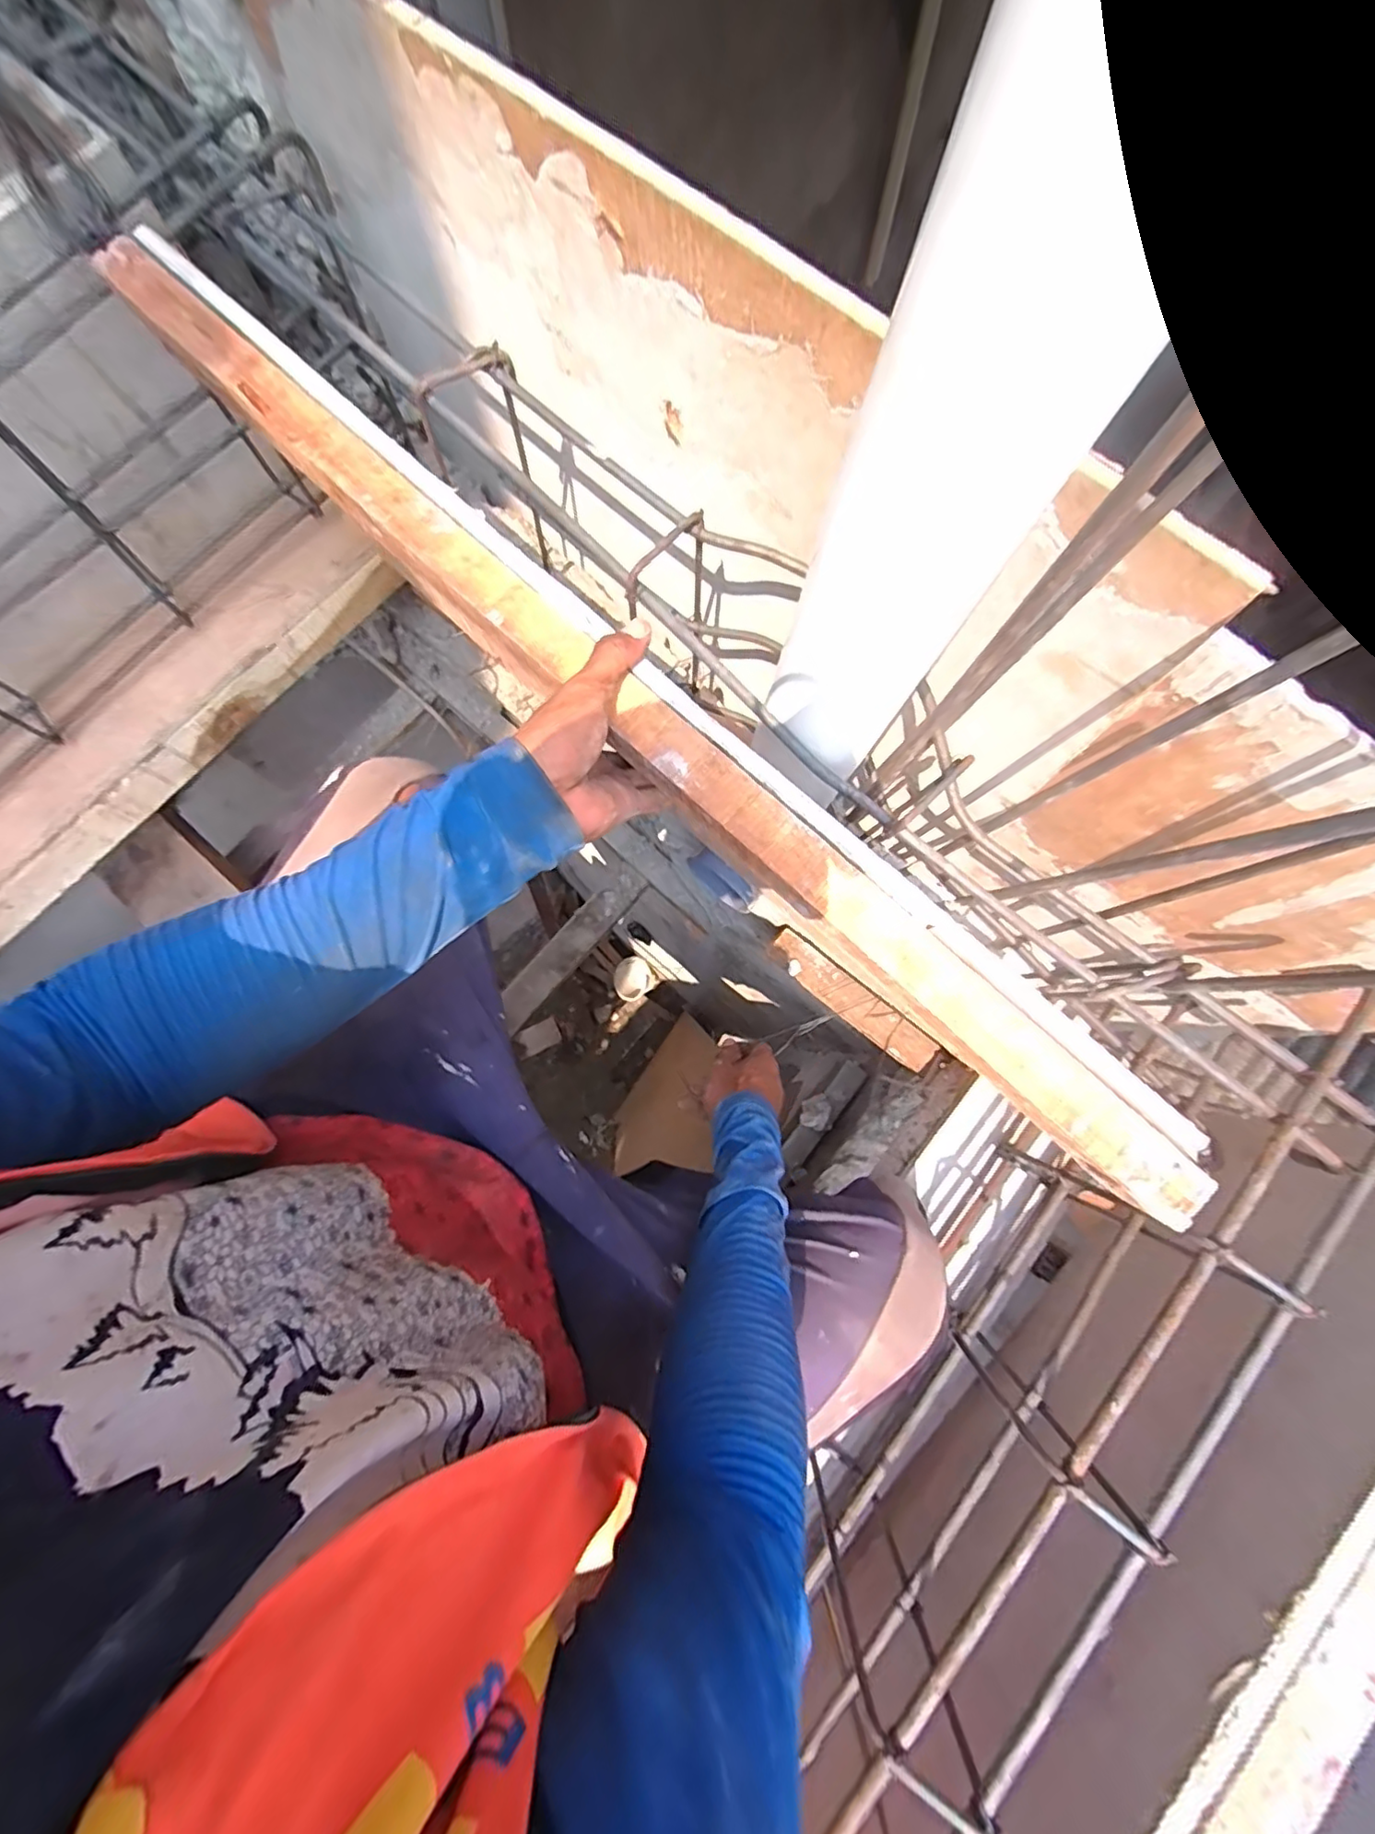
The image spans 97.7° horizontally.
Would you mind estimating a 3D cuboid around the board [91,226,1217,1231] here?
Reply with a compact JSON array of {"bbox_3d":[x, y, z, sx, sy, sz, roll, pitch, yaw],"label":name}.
[{"bbox_3d":[-0.055,-0.149,0.380,0.829,0.040,0.061,42,81,5],"label":"board"}]

